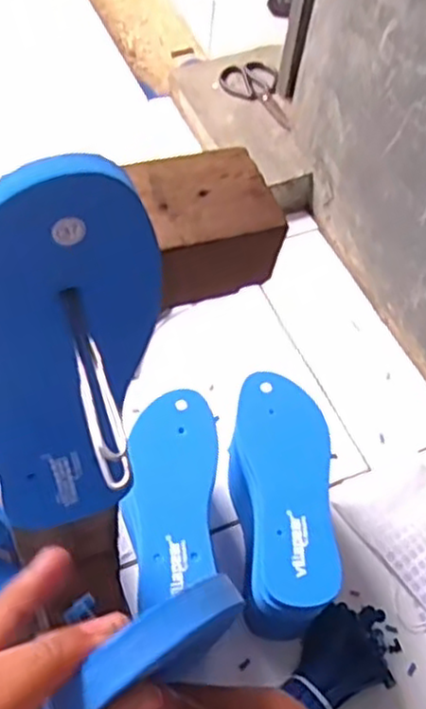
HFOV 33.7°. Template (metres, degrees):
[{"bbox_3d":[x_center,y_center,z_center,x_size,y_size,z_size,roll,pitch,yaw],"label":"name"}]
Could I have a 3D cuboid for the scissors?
[{"bbox_3d":[0.076,-0.434,1.174,0.091,0.017,0.184,-19,59,-3],"label":"scissors"}]

